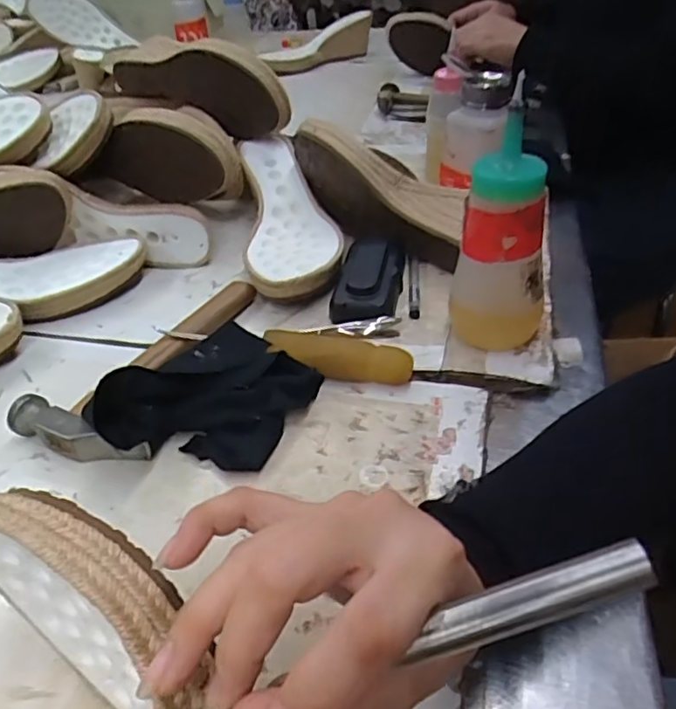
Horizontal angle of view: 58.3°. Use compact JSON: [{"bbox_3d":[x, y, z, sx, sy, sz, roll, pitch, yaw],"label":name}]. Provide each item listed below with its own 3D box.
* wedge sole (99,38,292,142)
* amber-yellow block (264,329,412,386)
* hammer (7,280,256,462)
[{"bbox_3d":[-0.149,-0.274,0.624,0.231,0.091,0.046,21,44,28],"label":"wedge sole"},{"bbox_3d":[0.001,0.000,0.415,0.098,0.021,0.031,7,39,13],"label":"amber-yellow block"},{"bbox_3d":[-0.130,-0.003,0.433,0.095,0.035,0.200,11,41,20],"label":"hammer"}]

